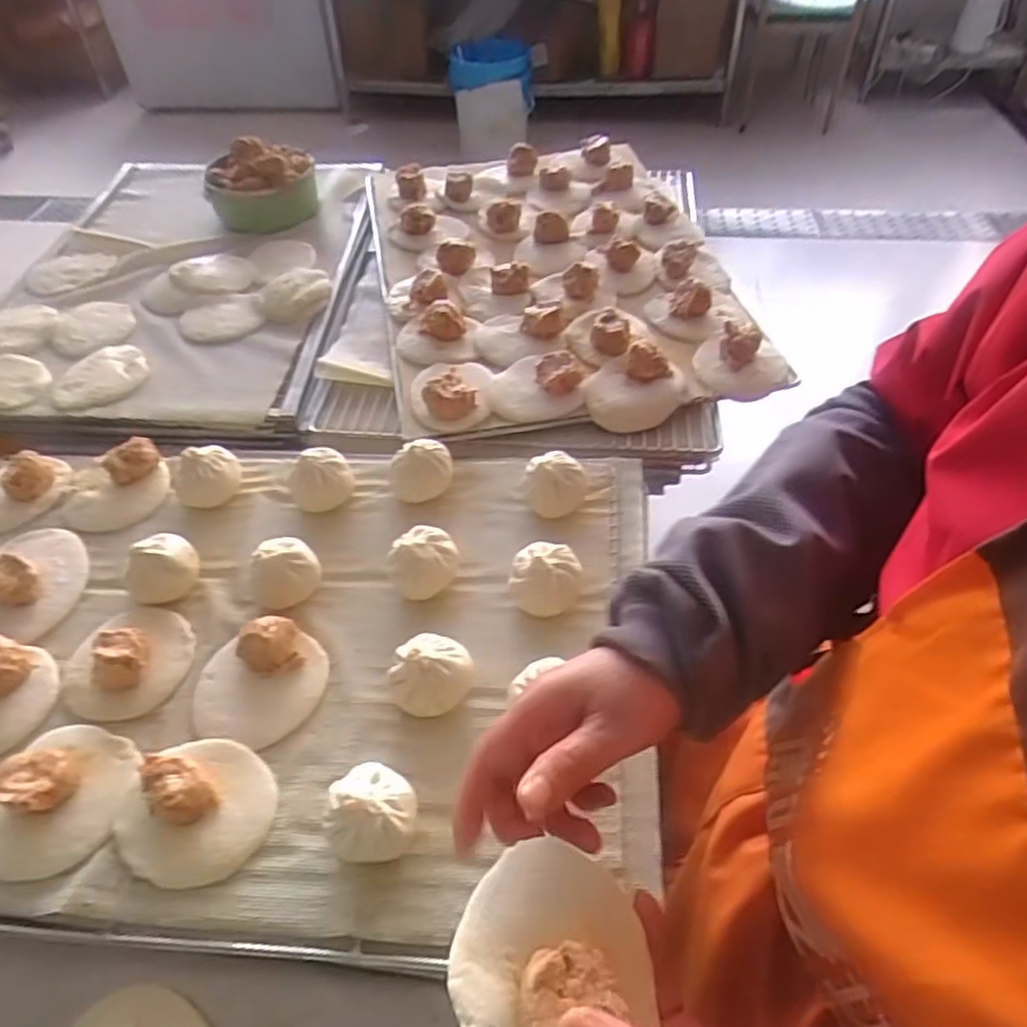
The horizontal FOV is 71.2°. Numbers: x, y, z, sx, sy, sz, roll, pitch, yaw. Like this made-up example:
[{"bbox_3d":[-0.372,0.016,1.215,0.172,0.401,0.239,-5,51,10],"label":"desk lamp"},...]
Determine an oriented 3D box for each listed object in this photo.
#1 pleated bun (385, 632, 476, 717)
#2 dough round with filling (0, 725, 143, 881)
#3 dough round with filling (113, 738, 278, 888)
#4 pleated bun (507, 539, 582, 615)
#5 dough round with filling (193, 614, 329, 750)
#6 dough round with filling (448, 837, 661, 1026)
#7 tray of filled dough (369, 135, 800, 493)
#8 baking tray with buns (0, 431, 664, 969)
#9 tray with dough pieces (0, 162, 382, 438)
[{"bbox_3d":[-0.058,0.110,0.491,0.056,0.040,0.052,-1,48,1],"label":"pleated bun"},{"bbox_3d":[-0.287,0.178,0.452,0.081,0.033,0.092,13,50,13],"label":"dough round with filling"},{"bbox_3d":[-0.197,0.179,0.443,0.086,0.032,0.085,-1,48,1],"label":"dough round with filling"},{"bbox_3d":[0.023,0.048,0.540,0.052,0.042,0.050,-2,50,2],"label":"pleated bun"},{"bbox_3d":[-0.177,0.116,0.496,0.088,0.034,0.078,-13,49,-9],"label":"dough round with filling"},{"bbox_3d":[0.014,0.182,0.283,0.075,0.022,0.098,-6,50,-1],"label":"dough round with filling"},{"bbox_3d":[0.036,-0.302,0.844,0.407,0.046,0.590,-4,48,-2],"label":"tray of filled dough"},{"bbox_3d":[-0.209,0.078,0.533,0.609,0.044,0.416,1,50,5],"label":"baking tray with buns"},{"bbox_3d":[-0.414,-0.305,0.879,0.384,0.036,0.552,0,48,2],"label":"tray with dough pieces"}]

